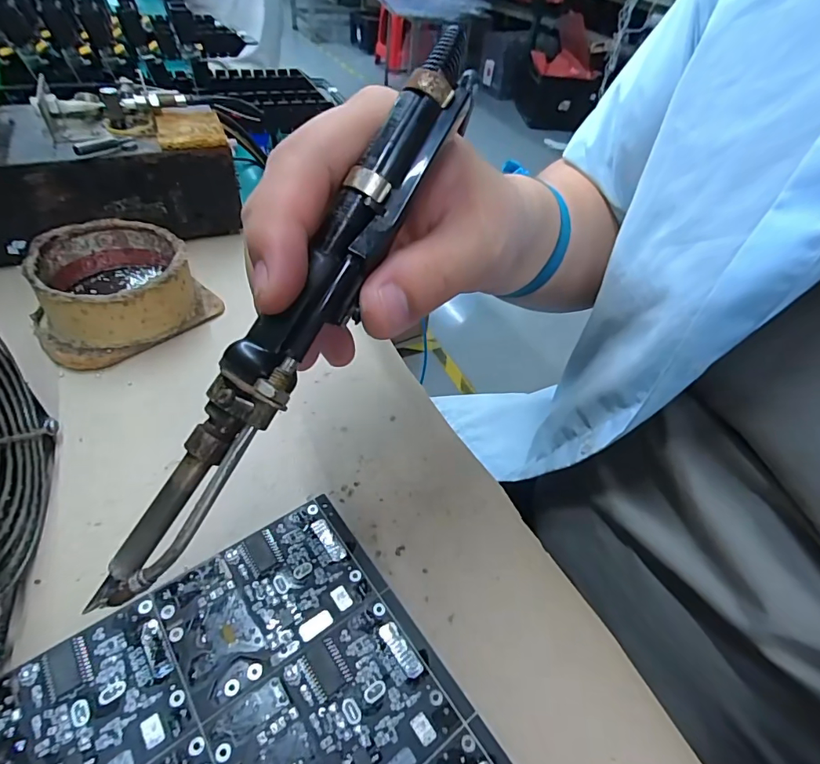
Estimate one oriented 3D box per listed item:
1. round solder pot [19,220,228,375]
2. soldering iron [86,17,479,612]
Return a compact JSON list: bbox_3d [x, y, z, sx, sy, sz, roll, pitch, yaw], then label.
[{"bbox_3d":[-0.183,-0.061,0.288,0.088,0.040,0.096,34,51,24],"label":"round solder pot"},{"bbox_3d":[-0.033,-0.020,0.140,0.024,0.017,0.193,30,86,21],"label":"soldering iron"}]

